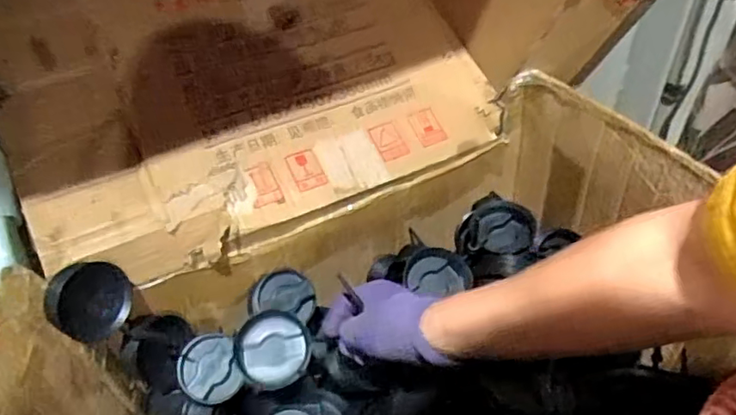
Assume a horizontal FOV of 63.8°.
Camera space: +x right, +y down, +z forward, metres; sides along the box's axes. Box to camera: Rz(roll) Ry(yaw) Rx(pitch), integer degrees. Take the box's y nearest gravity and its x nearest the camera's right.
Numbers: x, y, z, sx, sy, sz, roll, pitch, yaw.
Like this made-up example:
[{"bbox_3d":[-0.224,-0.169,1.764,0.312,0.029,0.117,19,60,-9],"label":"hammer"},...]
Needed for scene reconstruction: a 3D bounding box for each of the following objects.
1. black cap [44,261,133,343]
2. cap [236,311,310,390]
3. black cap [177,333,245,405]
[{"bbox_3d":[-0.265,0.088,0.563,0.022,0.070,0.074,24,81,53],"label":"black cap"},{"bbox_3d":[-0.097,0.143,0.596,0.074,0.019,0.074,-1,68,2],"label":"cap"},{"bbox_3d":[-0.165,0.167,0.613,0.061,0.014,0.067,2,74,-6],"label":"black cap"}]

